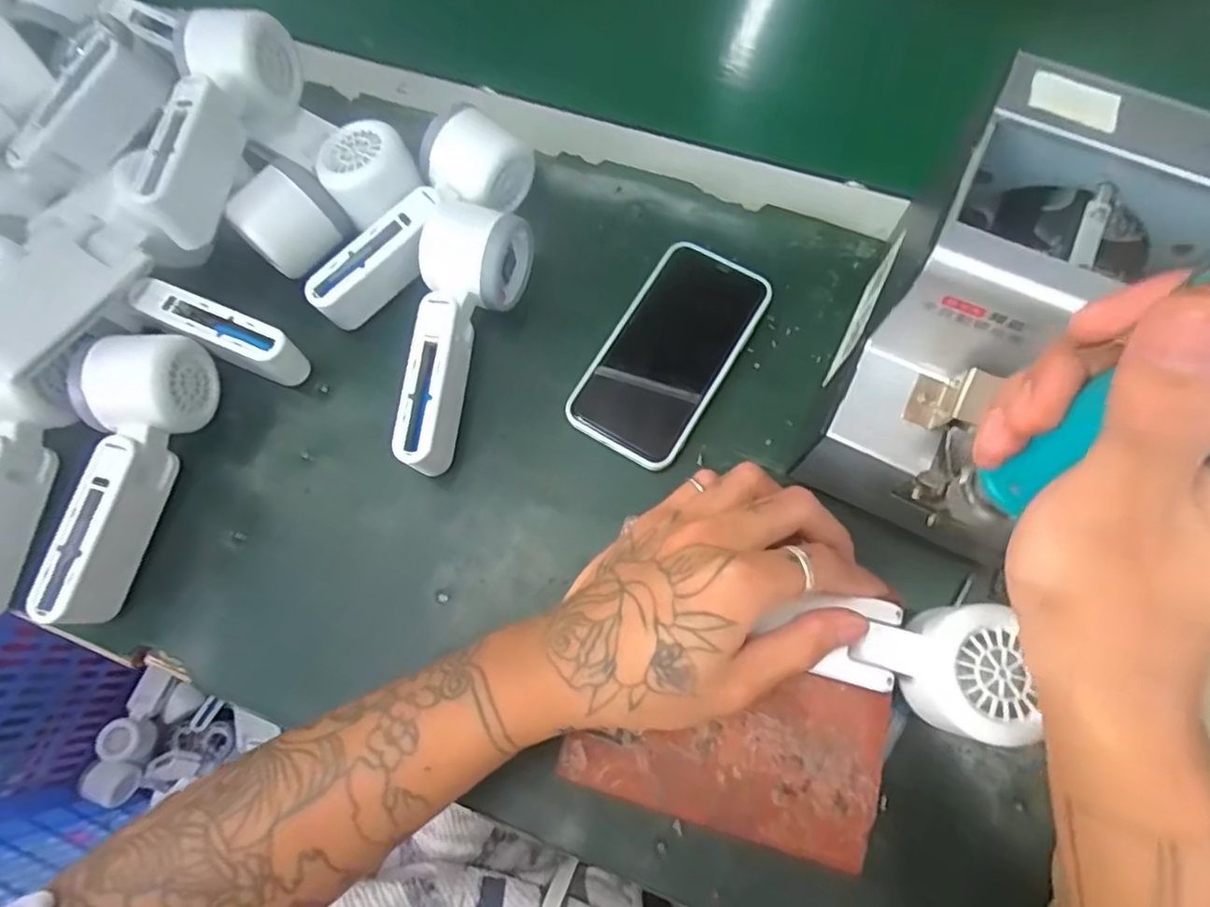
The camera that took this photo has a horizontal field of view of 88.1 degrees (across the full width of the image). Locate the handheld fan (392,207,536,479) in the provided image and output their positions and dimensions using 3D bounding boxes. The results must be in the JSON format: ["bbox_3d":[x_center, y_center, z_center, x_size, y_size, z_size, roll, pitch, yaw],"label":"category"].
[{"bbox_3d":[-0.089,-0.072,0.373,0.054,0.053,0.167,9,72,5],"label":"handheld fan"}]

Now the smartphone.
[{"bbox_3d":[0.040,-0.064,0.389,0.074,0.009,0.142,30,75,11],"label":"smartphone"}]

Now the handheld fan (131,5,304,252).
[{"bbox_3d":[-0.245,-0.200,0.385,0.041,0.061,0.159,14,73,7],"label":"handheld fan"}]

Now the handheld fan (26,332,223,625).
[{"bbox_3d":[-0.278,0.011,0.354,0.051,0.058,0.159,10,72,6],"label":"handheld fan"}]

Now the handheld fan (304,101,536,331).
[{"bbox_3d":[-0.116,-0.148,0.399,0.052,0.047,0.167,39,77,14],"label":"handheld fan"}]

